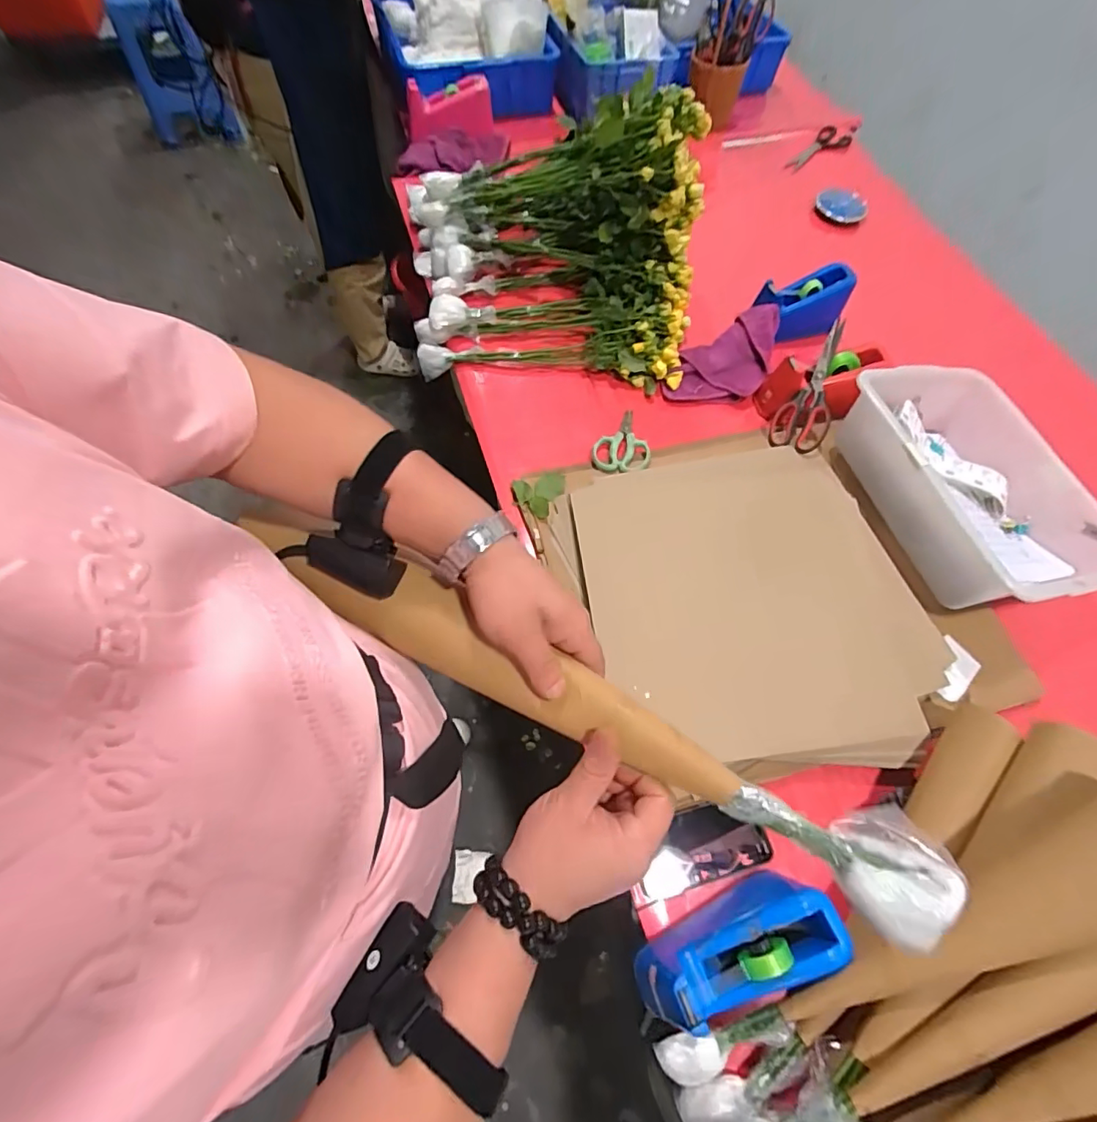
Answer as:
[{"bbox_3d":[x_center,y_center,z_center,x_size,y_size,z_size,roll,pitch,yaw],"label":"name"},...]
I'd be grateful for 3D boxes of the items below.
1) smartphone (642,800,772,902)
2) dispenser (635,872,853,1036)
[{"bbox_3d":[0.184,0.342,0.622,0.156,0.016,0.079,-13,65,-9],"label":"smartphone"},{"bbox_3d":[0.195,0.402,0.539,0.208,0.094,0.090,-19,66,-12],"label":"dispenser"}]

